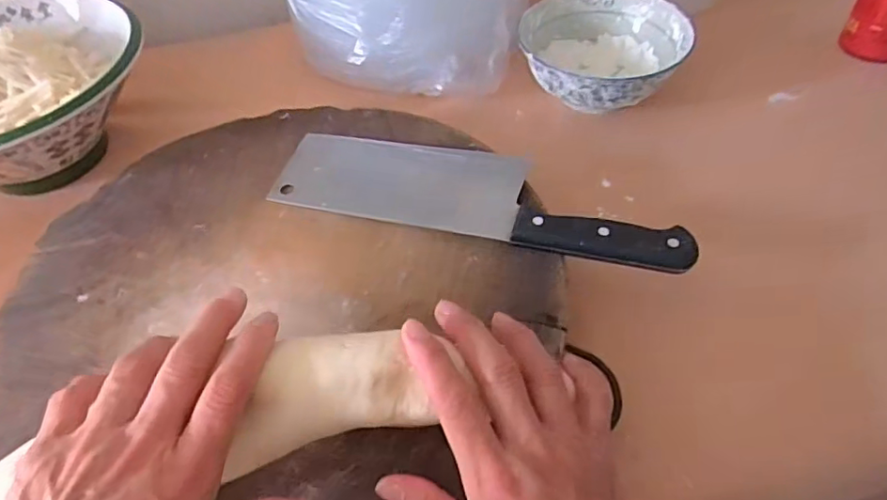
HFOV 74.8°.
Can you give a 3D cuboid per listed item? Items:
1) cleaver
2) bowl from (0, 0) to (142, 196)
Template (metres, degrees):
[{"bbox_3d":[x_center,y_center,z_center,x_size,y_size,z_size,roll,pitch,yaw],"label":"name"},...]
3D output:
[{"bbox_3d":[0.021,-0.043,0.407,0.287,0.021,0.082,13,52,15],"label":"cleaver"},{"bbox_3d":[-0.365,-0.118,0.485,0.225,0.107,0.214,-2,50,2],"label":"bowl"}]

